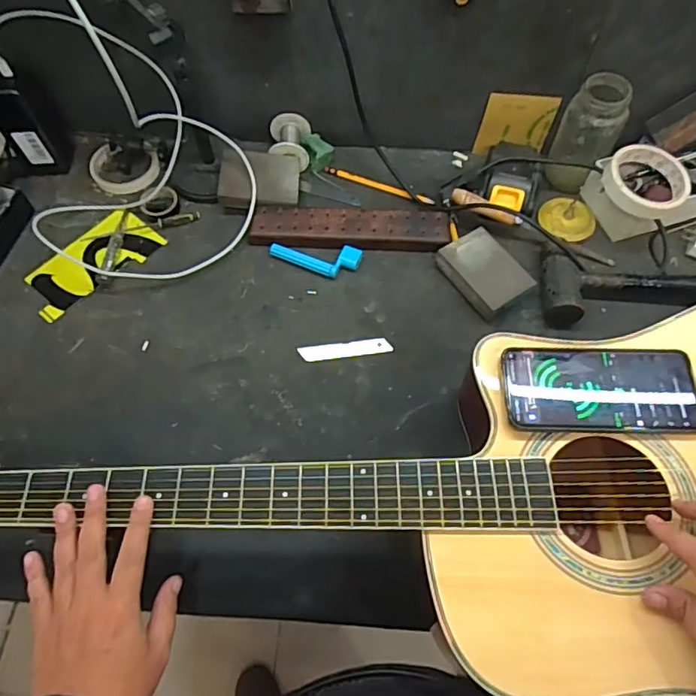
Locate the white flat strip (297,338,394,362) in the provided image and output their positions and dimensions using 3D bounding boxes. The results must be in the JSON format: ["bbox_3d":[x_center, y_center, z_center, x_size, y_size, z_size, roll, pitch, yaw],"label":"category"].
[{"bbox_3d":[-0.002,0.002,0.621,0.104,0.004,0.020,-7,63,-3],"label":"white flat strip"}]

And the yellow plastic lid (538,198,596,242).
[{"bbox_3d":[0.283,-0.167,0.690,0.069,0.017,0.062,-1,71,2],"label":"yellow plastic lid"}]

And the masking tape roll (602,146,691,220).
[{"bbox_3d":[0.351,-0.196,0.637,0.093,0.033,0.083,19,65,10],"label":"masking tape roll"}]

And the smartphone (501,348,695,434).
[{"bbox_3d":[0.219,0.034,0.466,0.162,0.009,0.076,1,63,1],"label":"smartphone"}]

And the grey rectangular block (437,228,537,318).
[{"bbox_3d":[0.163,-0.092,0.644,0.074,0.029,0.100,-32,67,-14],"label":"grey rectangular block"}]

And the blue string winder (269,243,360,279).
[{"bbox_3d":[-0.040,-0.108,0.666,0.112,0.012,0.042,2,63,2],"label":"blue string winder"}]

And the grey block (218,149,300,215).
[{"bbox_3d":[-0.113,-0.212,0.692,0.100,0.030,0.079,2,81,-15],"label":"grey block"}]

